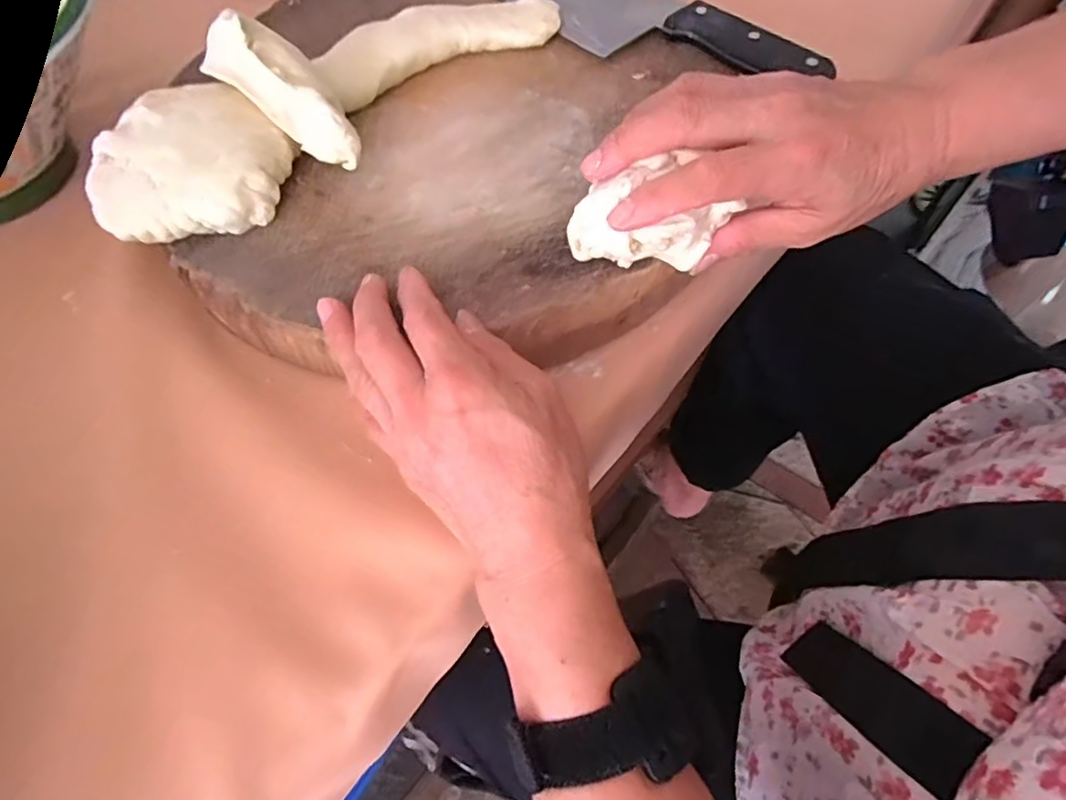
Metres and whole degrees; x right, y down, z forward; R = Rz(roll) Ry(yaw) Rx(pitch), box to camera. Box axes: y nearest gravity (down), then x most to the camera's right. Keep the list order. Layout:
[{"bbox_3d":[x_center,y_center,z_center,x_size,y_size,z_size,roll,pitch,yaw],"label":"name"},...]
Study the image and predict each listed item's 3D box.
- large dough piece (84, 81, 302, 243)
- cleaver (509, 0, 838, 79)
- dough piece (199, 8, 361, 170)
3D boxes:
[{"bbox_3d":[-0.178,-0.128,0.310,0.095,0.031,0.086,-11,59,-4],"label":"large dough piece"},{"bbox_3d":[0.053,-0.259,0.387,0.074,0.017,0.273,-41,66,-19],"label":"cleaver"},{"bbox_3d":[-0.126,-0.165,0.312,0.102,0.027,0.045,45,69,2],"label":"dough piece"}]

